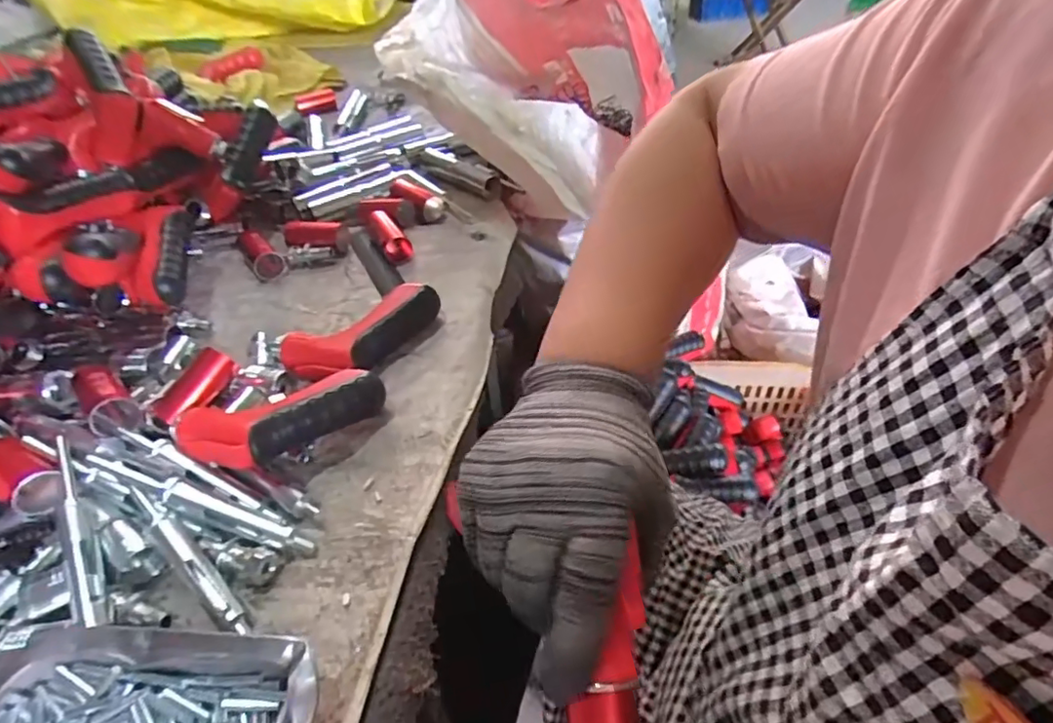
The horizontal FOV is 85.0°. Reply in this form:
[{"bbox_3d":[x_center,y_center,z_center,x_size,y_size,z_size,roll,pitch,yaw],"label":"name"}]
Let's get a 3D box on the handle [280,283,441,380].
[{"bbox_3d":[-0.141,-0.033,0.489,0.068,0.030,0.127,31,51,27],"label":"handle"}]

